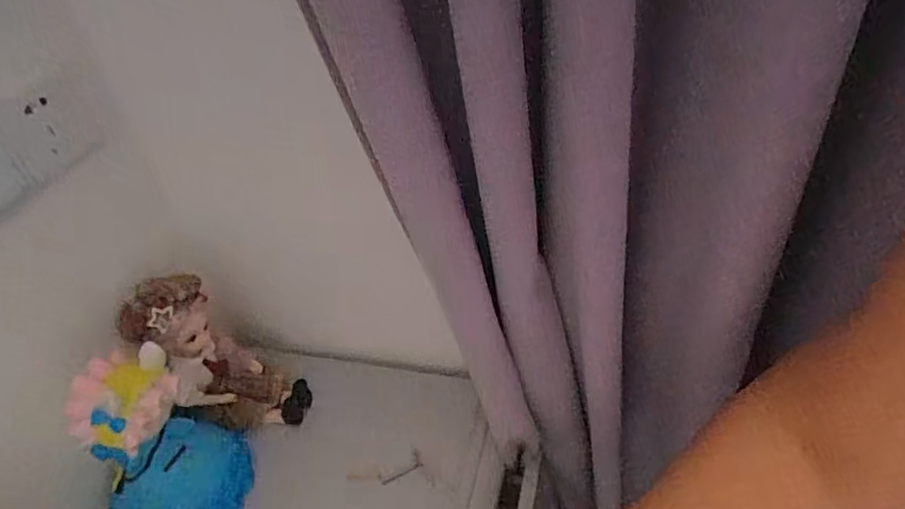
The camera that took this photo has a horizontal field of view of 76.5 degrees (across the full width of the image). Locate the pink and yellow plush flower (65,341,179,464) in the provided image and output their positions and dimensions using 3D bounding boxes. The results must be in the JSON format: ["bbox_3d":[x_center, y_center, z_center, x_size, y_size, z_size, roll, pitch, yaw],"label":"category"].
[{"bbox_3d":[-0.287,0.129,0.507,0.072,0.059,0.091,29,52,36],"label":"pink and yellow plush flower"}]

